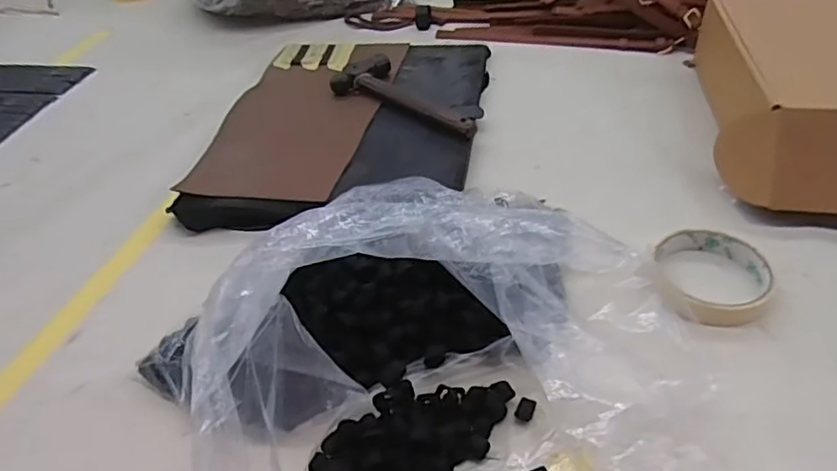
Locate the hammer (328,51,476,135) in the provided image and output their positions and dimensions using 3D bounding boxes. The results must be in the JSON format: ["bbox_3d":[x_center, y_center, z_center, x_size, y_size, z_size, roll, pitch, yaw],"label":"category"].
[{"bbox_3d":[-0.004,-0.154,0.653,0.191,0.025,0.075,27,50,31],"label":"hammer"}]

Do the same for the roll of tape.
[{"bbox_3d":[0.221,0.030,0.447,0.079,0.017,0.087,-2,41,2],"label":"roll of tape"}]

